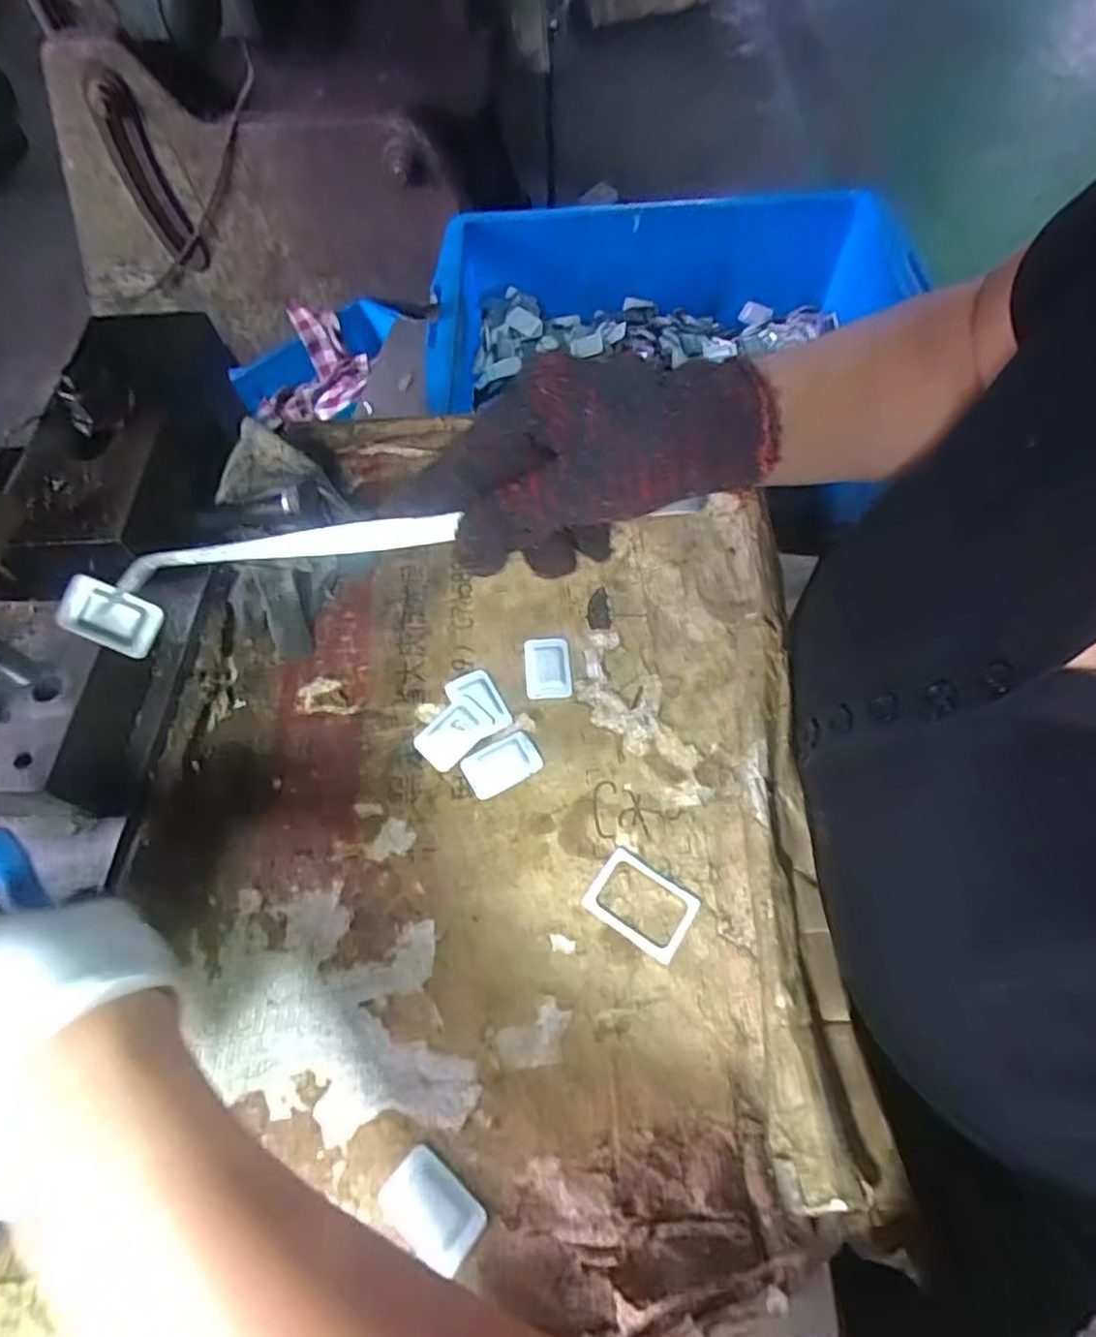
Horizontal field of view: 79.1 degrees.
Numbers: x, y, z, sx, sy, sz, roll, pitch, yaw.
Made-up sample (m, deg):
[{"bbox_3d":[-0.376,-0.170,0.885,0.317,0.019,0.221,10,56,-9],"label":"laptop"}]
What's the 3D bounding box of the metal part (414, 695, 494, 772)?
[{"bbox_3d":[-0.052,0.035,0.367,0.041,0.006,0.026,-41,67,-18],"label":"metal part"}]

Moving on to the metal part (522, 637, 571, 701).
[{"bbox_3d":[0.000,-0.001,0.391,0.027,0.004,0.039,-4,61,0],"label":"metal part"}]

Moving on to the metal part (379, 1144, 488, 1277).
[{"bbox_3d":[-0.047,0.217,0.269,0.041,0.005,0.026,38,69,21],"label":"metal part"}]

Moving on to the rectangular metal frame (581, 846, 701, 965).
[{"bbox_3d":[0.046,0.114,0.325,0.049,0.004,0.036,31,67,18],"label":"rectangular metal frame"}]

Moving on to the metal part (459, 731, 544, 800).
[{"bbox_3d":[-0.025,0.051,0.360,0.041,0.004,0.026,-28,63,-12],"label":"metal part"}]

